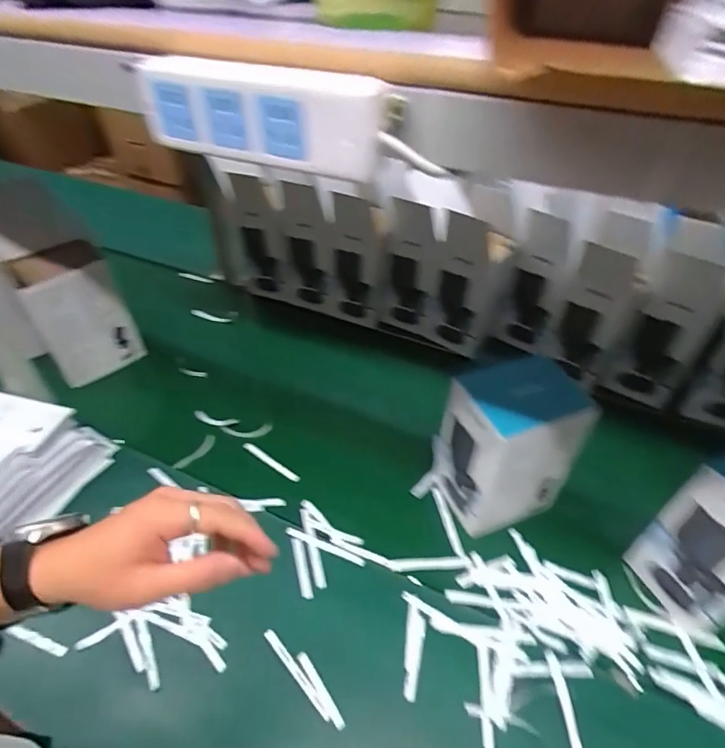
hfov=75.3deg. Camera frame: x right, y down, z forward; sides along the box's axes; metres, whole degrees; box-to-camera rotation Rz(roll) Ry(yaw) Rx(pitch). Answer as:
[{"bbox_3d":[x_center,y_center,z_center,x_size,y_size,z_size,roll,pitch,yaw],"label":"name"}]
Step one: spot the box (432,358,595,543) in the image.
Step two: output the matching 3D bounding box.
[{"bbox_3d":[0.208,0.109,0.685,0.152,0.242,0.126,-17,45,-16],"label":"box"}]

